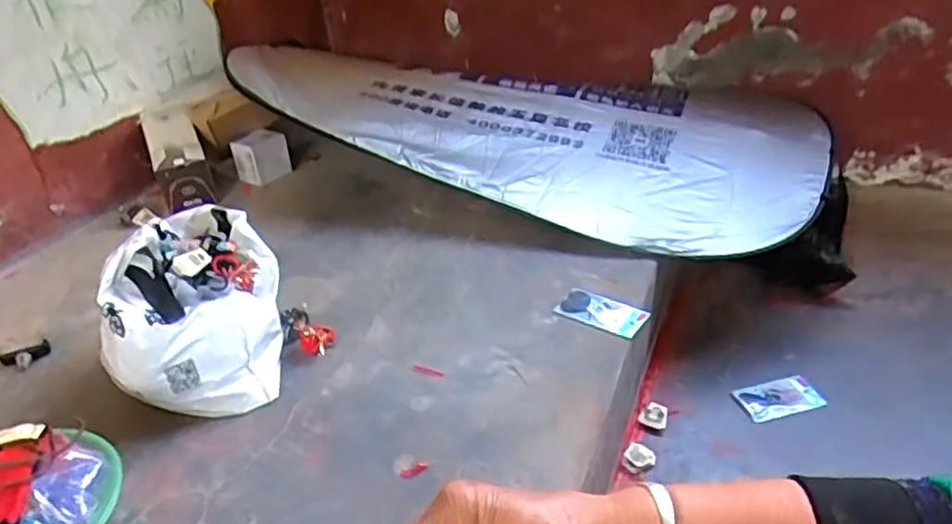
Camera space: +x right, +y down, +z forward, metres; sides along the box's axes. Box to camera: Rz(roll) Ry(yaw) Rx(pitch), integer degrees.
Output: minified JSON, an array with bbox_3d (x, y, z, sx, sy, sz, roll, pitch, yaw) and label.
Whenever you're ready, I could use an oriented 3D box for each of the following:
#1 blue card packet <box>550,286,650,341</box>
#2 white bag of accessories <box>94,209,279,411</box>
[{"bbox_3d":[0.201,0.079,1.044,0.139,0.008,0.080,17,38,30],"label":"blue card packet"},{"bbox_3d":[-0.412,0.050,0.985,0.211,0.199,0.334,-11,32,-10],"label":"white bag of accessories"}]

